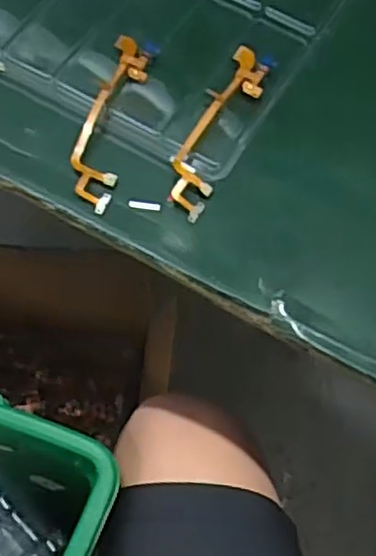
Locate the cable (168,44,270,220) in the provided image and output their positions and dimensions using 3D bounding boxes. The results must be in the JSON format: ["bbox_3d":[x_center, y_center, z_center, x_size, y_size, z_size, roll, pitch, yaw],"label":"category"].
[{"bbox_3d":[0.019,-0.096,0.422,0.029,0.011,0.134,22,66,9],"label":"cable"}]

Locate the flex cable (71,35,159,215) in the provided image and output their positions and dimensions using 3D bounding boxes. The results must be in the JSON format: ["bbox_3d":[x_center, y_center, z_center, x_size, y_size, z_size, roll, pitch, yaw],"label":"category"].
[{"bbox_3d":[-0.047,-0.102,0.422,0.029,0.009,0.132,12,64,5],"label":"flex cable"}]

